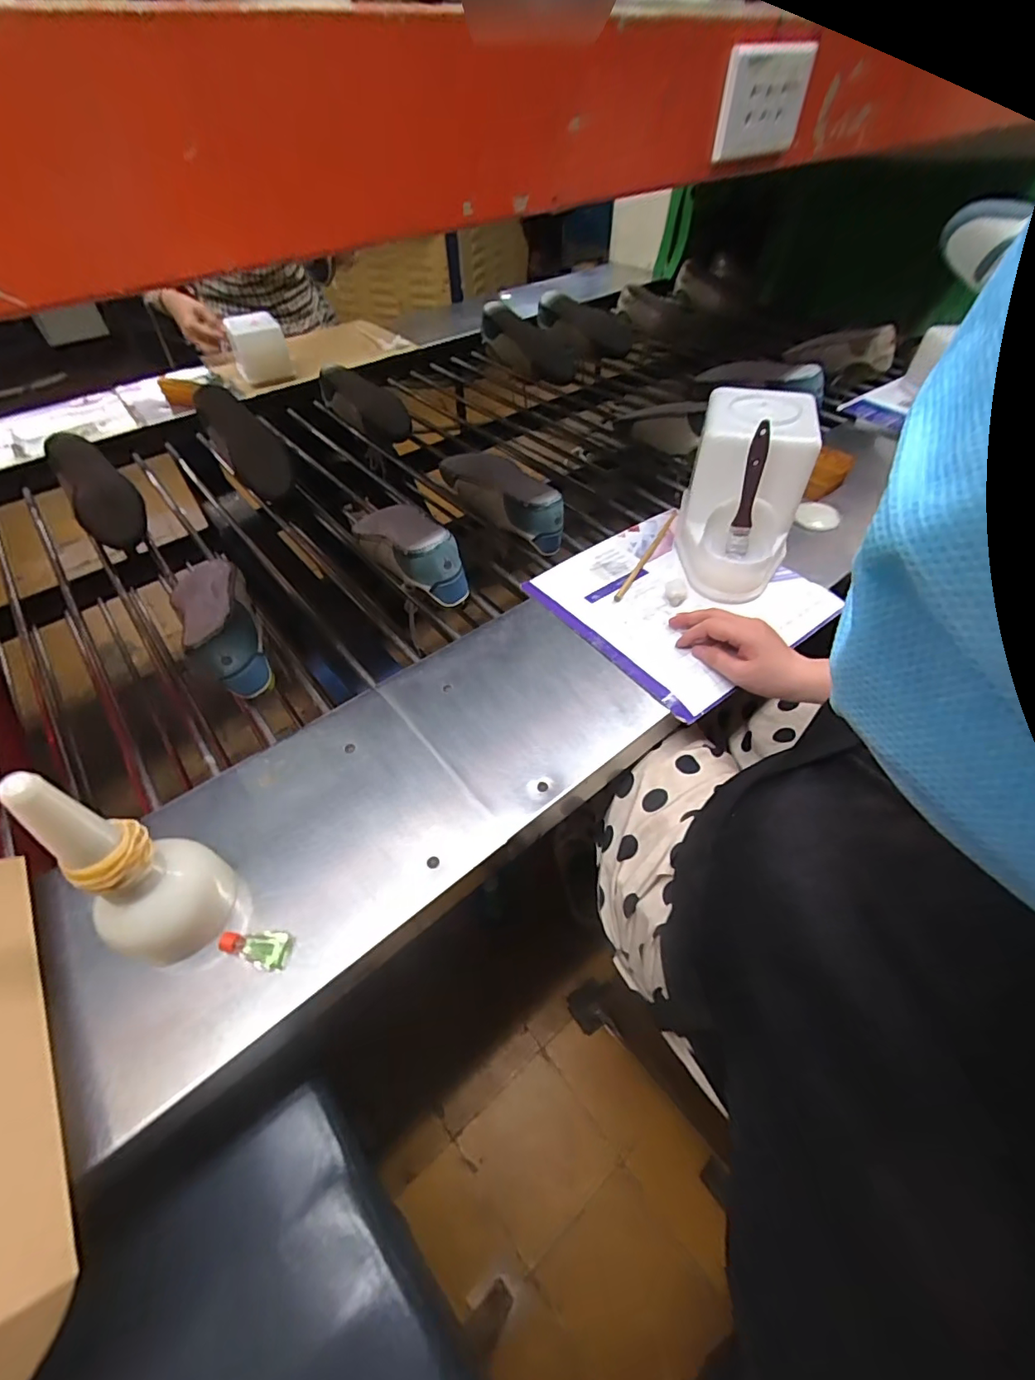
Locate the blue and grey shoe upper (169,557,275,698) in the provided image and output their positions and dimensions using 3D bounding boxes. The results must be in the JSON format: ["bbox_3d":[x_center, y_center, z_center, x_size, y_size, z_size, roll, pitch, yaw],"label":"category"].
[{"bbox_3d":[-0.368,-0.093,0.647,0.077,0.079,0.223,-28,55,-21],"label":"blue and grey shoe upper"}]

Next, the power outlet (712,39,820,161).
[{"bbox_3d":[0.235,-0.566,0.509,0.141,0.074,0.013,-32,53,-24],"label":"power outlet"}]

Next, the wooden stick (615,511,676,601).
[{"bbox_3d":[0.184,-0.193,0.733,0.009,0.007,0.240,23,54,19],"label":"wooden stick"}]

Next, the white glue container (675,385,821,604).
[{"bbox_3d":[0.289,-0.253,0.677,0.130,0.163,0.229,17,52,14],"label":"white glue container"}]

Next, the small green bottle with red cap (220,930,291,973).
[{"bbox_3d":[-0.206,0.205,0.416,0.053,0.017,0.026,0,50,1],"label":"small green bottle with red cap"}]

